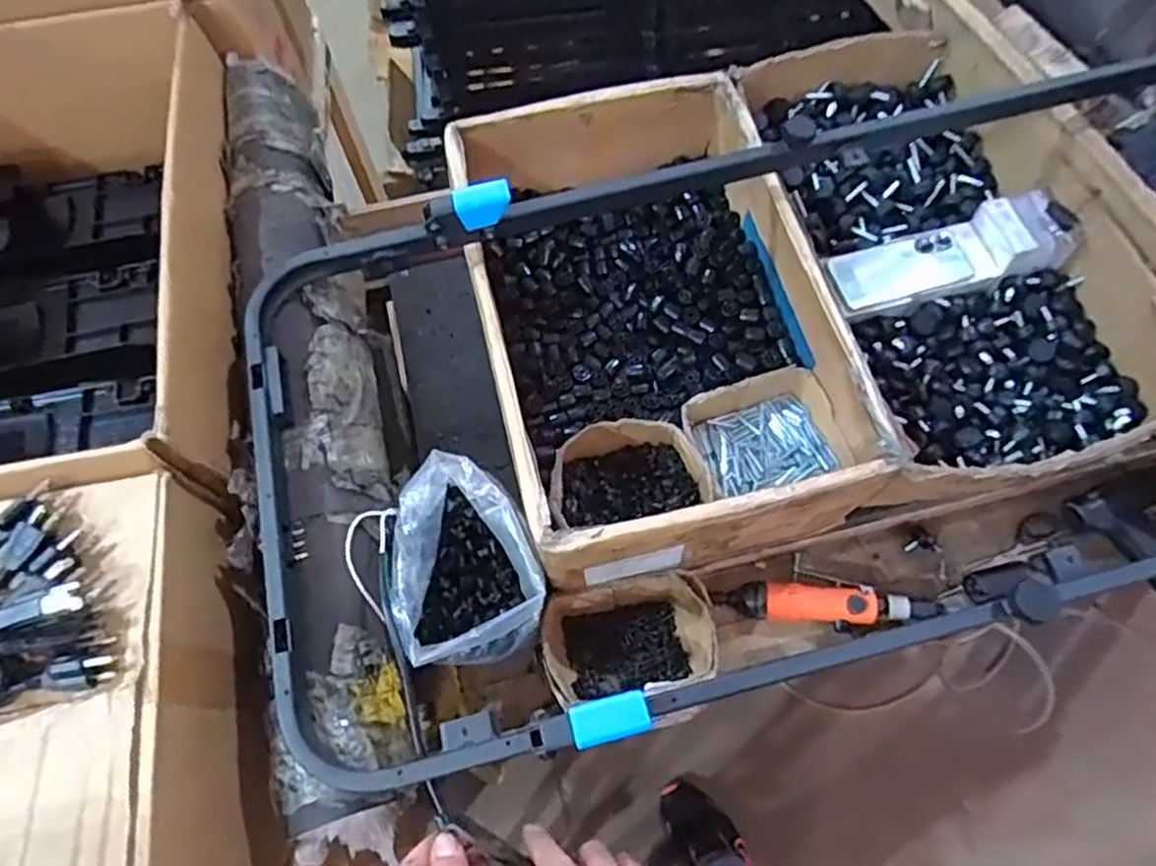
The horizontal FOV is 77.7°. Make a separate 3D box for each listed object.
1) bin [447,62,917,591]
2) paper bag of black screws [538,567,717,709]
[{"bbox_3d":[0.075,-0.128,0.807,0.349,0.165,0.530,-15,66,-4],"label":"bin"},{"bbox_3d":[0.053,0.216,0.746,0.171,0.101,0.119,-8,66,-1],"label":"paper bag of black screws"}]

